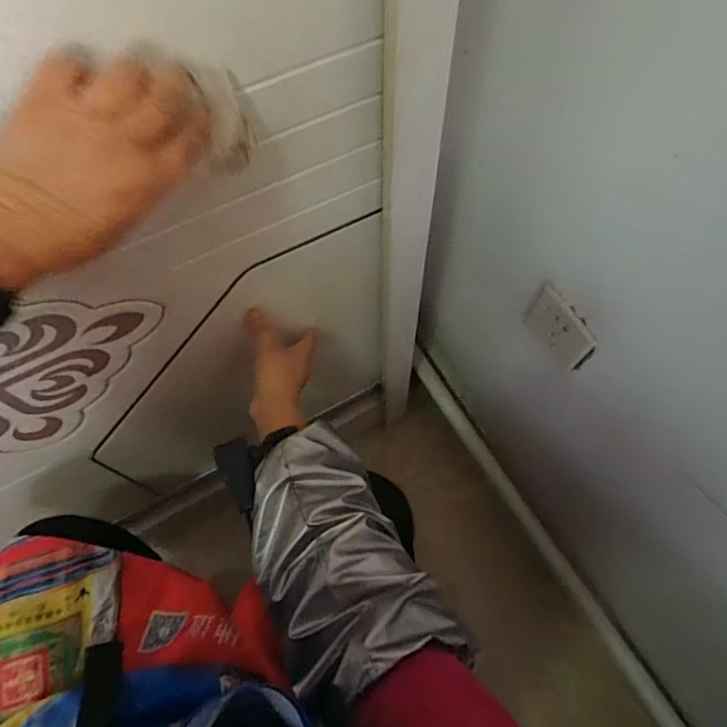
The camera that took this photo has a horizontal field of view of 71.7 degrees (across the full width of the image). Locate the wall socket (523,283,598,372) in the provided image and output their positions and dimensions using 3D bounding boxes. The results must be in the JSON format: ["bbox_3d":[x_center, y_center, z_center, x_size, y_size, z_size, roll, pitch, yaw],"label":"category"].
[{"bbox_3d":[0.232,-0.040,0.600,0.011,0.082,0.095,-27,67,-12],"label":"wall socket"}]

